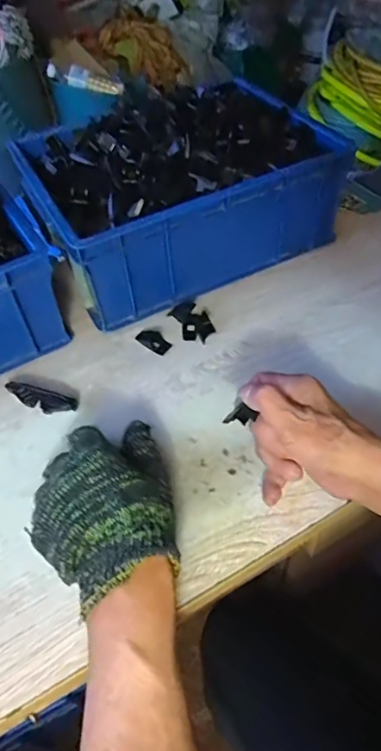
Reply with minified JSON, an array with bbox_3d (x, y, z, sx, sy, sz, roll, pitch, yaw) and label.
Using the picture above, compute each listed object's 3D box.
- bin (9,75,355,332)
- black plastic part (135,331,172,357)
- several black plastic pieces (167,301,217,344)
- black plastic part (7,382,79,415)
[{"bbox_3d":[-0.018,-0.230,0.617,0.332,0.148,0.251,-24,51,-15],"label":"bin"},{"bbox_3d":[-0.040,-0.038,0.548,0.041,0.006,0.023,33,59,29],"label":"black plastic part"},{"bbox_3d":[0.003,-0.062,0.558,0.037,0.011,0.061,-21,51,-14],"label":"several black plastic pieces"},{"bbox_3d":[-0.154,0.020,0.494,0.080,0.018,0.020,15,52,17],"label":"black plastic part"}]

